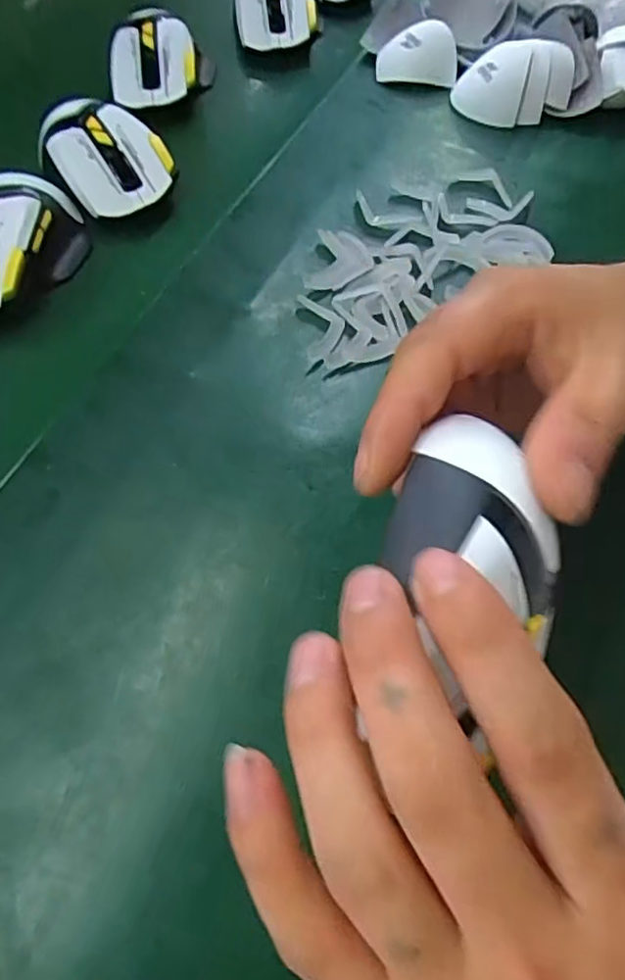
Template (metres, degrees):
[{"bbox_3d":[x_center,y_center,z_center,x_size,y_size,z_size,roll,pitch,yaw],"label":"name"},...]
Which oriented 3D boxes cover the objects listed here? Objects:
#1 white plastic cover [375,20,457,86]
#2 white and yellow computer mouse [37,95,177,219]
[{"bbox_3d":[0.079,-0.329,0.483,0.058,0.029,0.035,3,58,-1],"label":"white plastic cover"},{"bbox_3d":[-0.131,-0.208,0.408,0.067,0.038,0.089,-37,68,-21],"label":"white and yellow computer mouse"}]

